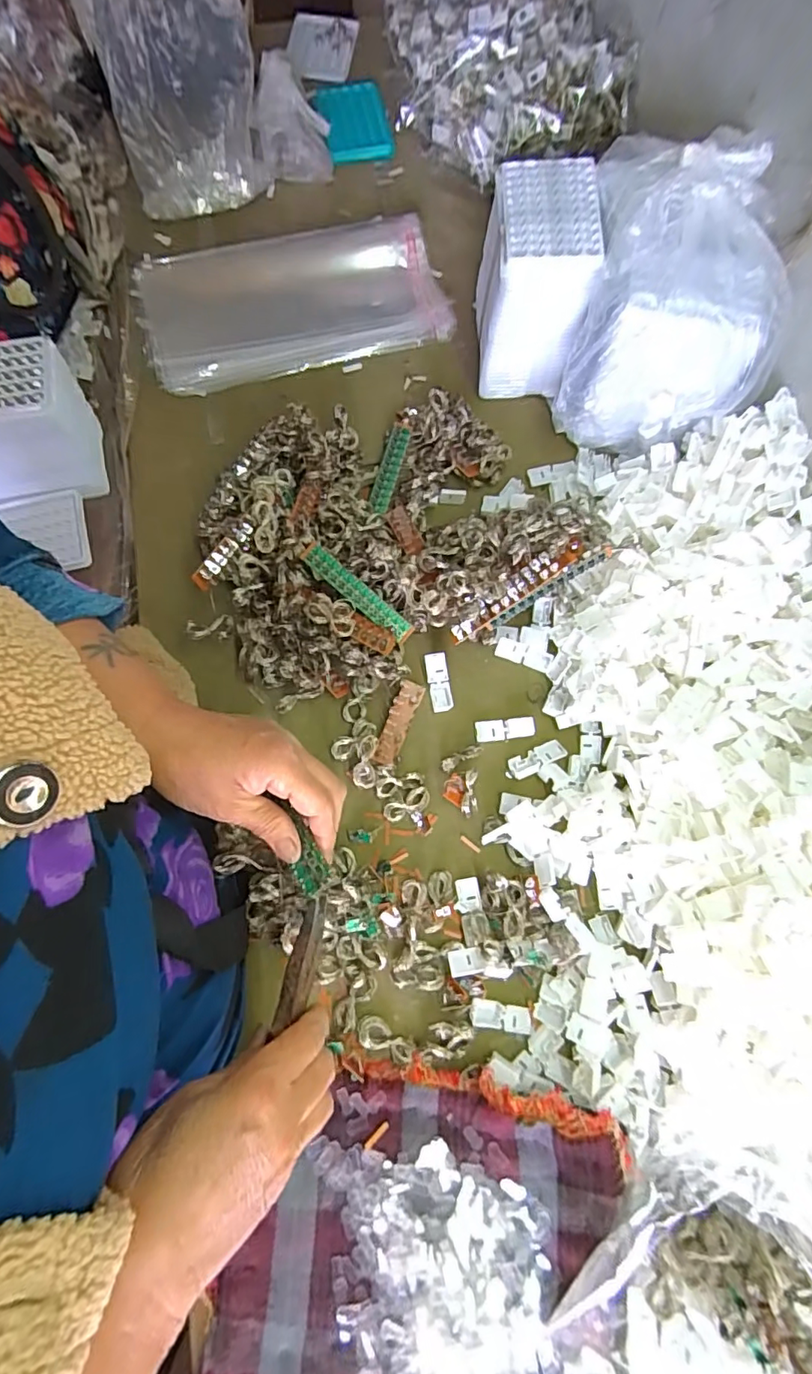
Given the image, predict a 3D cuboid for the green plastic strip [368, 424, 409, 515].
[{"bbox_3d":[-0.018,-0.231,0.576,0.021,0.009,0.101,16,74,2],"label":"green plastic strip"}]

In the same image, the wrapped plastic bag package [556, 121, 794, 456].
[{"bbox_3d":[0.253,-0.374,0.524,0.170,0.178,0.221,10,74,1],"label":"wrapped plastic bag package"}]

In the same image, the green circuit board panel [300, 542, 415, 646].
[{"bbox_3d":[-0.045,-0.090,0.517,0.127,0.011,0.022,41,77,-3],"label":"green circuit board panel"}]

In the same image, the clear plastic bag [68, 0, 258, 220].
[{"bbox_3d":[-0.252,-0.678,0.607,0.170,0.173,0.135,-13,75,-6],"label":"clear plastic bag"}]

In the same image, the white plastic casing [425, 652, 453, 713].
[{"bbox_3d":[0.032,-0.005,0.520,0.020,0.009,0.055,-9,86,-3],"label":"white plastic casing"}]

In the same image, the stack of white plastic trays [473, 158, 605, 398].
[{"bbox_3d":[0.127,-0.402,0.557,0.090,0.152,0.133,1,74,-2],"label":"stack of white plastic trays"}]

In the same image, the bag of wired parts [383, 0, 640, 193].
[{"bbox_3d":[0.113,-0.805,0.693,0.252,0.107,0.378,-9,75,-5],"label":"bag of wired parts"}]

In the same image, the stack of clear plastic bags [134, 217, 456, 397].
[{"bbox_3d":[-0.129,-0.447,0.630,0.344,0.029,0.173,-13,75,-6],"label":"stack of clear plastic bags"}]

